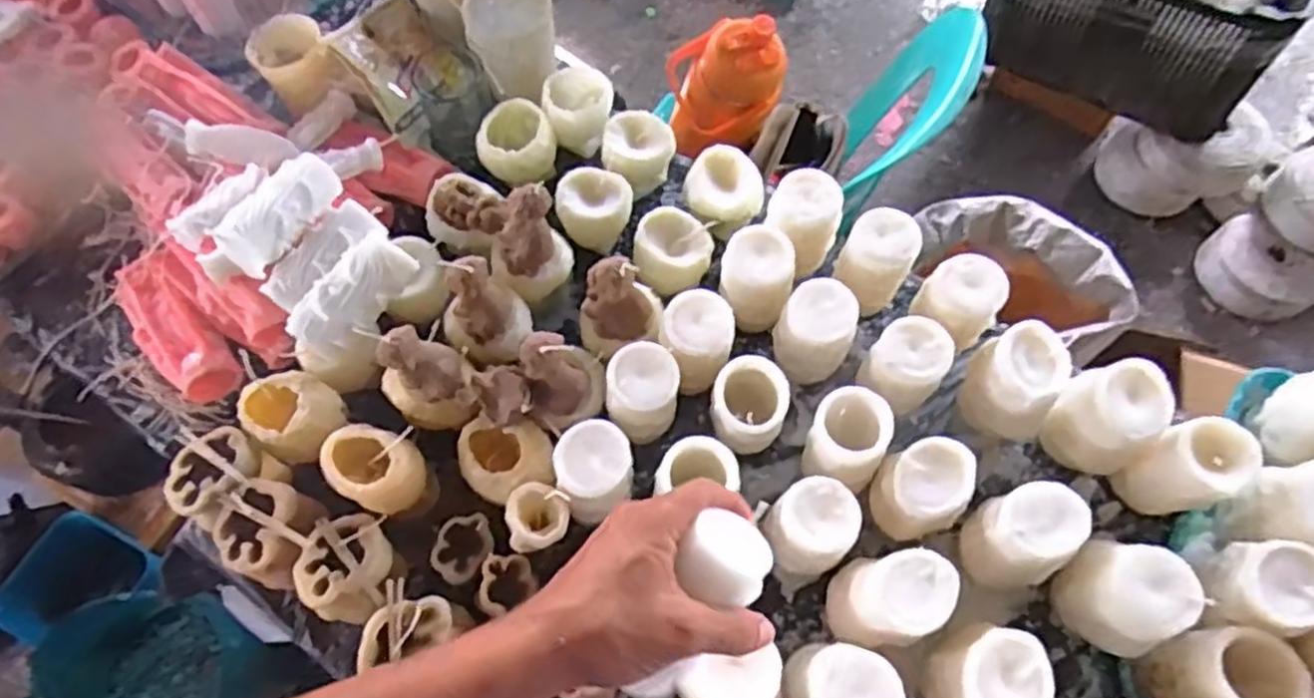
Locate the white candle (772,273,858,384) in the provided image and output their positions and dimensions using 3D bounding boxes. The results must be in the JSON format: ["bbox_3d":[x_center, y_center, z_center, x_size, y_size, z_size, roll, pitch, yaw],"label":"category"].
[{"bbox_3d":[0.137,-0.015,0.675,0.072,0.082,0.061,24,69,11],"label":"white candle"}]

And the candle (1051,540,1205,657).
[{"bbox_3d":[0.350,0.186,0.578,0.064,0.076,0.075,-40,72,-15],"label":"candle"}]

